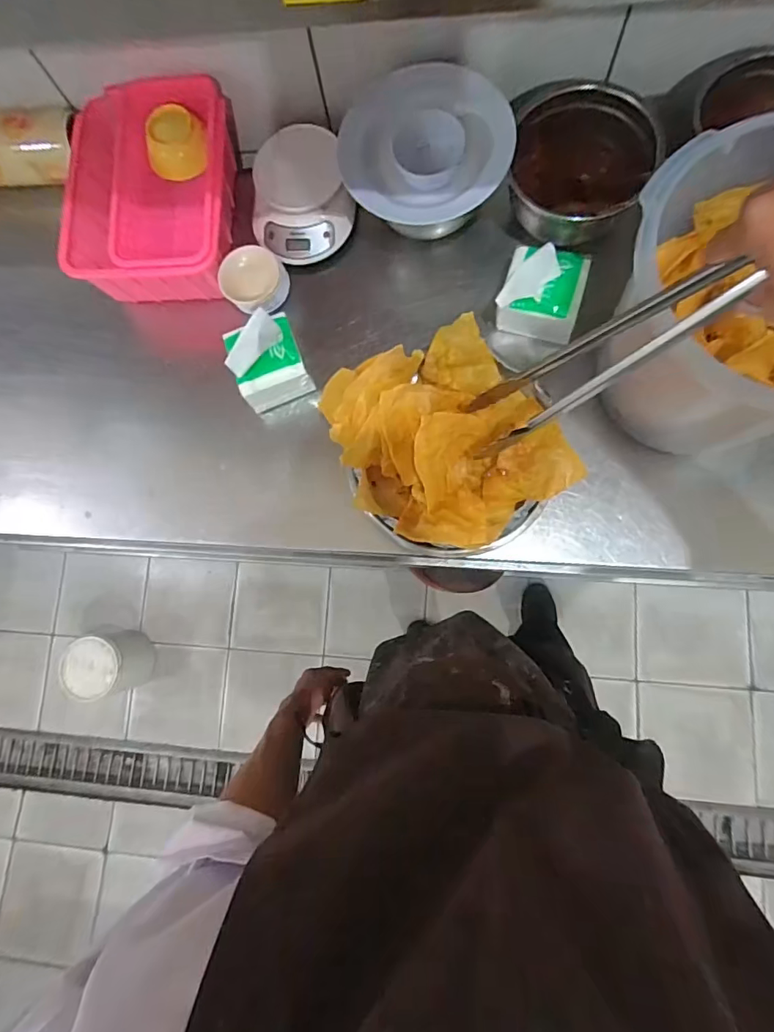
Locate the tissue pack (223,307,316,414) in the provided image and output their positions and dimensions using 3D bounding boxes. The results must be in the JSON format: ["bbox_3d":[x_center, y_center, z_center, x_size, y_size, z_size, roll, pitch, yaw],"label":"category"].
[{"bbox_3d":[-0.167,-0.215,0.679,0.092,0.097,0.095,-18,79,4],"label":"tissue pack"}]

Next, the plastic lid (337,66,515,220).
[{"bbox_3d":[0.048,-0.491,0.641,0.215,0.021,0.209,-1,84,6],"label":"plastic lid"}]

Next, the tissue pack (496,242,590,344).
[{"bbox_3d":[0.206,-0.298,0.648,0.101,0.072,0.111,20,83,10],"label":"tissue pack"}]

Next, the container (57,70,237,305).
[{"bbox_3d":[-0.337,-0.474,0.727,0.222,0.103,0.301,1,81,7],"label":"container"}]

